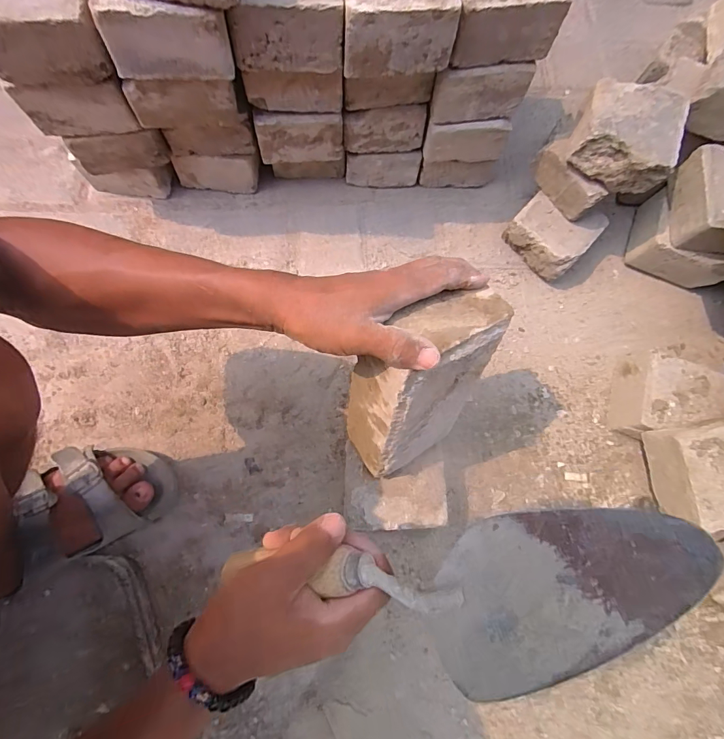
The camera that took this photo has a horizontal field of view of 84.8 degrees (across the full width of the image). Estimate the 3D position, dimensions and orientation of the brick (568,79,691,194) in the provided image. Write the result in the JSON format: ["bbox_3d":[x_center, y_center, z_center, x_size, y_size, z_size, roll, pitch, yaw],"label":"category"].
[{"bbox_3d":[0.313,-0.280,0.474,0.106,0.060,0.101,19,74,0],"label":"brick"}]

